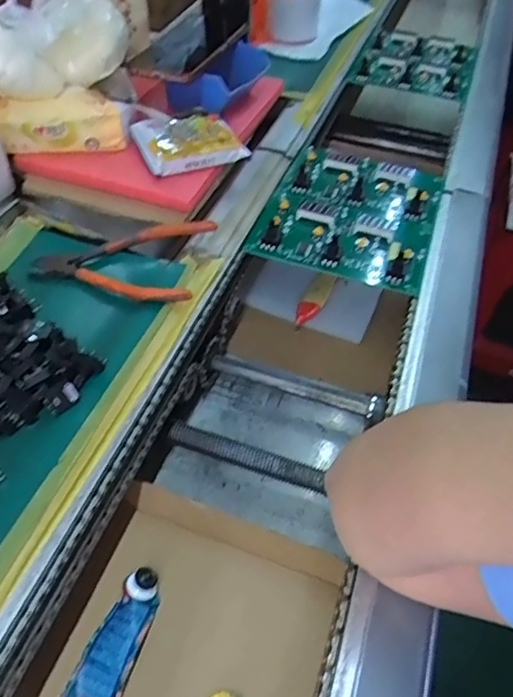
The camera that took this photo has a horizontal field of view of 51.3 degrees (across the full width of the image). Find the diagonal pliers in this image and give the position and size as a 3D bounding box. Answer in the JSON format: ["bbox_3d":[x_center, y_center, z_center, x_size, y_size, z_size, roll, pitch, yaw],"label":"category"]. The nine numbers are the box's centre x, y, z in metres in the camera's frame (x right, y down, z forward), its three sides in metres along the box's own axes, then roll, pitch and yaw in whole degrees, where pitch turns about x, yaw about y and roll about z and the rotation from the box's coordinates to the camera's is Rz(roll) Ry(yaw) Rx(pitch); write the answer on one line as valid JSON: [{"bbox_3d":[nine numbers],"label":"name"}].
[{"bbox_3d":[-0.119,-0.080,0.466,0.148,0.027,0.089,8,50,4],"label":"diagonal pliers"}]

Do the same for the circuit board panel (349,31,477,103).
[{"bbox_3d":[0.246,-0.431,0.809,0.156,0.025,0.206,20,49,10],"label":"circuit board panel"}]

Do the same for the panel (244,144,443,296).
[{"bbox_3d":[0.100,-0.146,0.549,0.162,0.023,0.191,17,51,11],"label":"panel"}]

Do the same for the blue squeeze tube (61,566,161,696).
[{"bbox_3d":[-0.098,0.202,0.367,0.036,0.022,0.096,16,51,11],"label":"blue squeeze tube"}]

